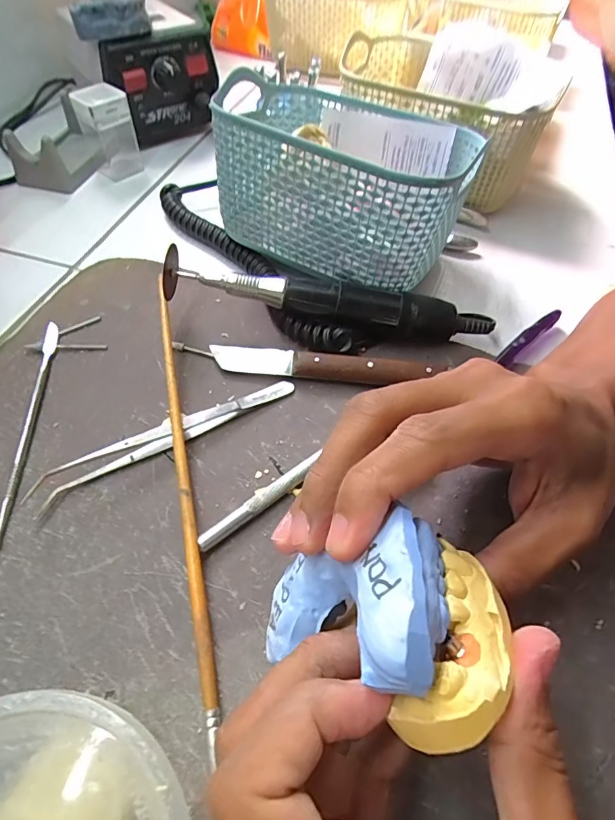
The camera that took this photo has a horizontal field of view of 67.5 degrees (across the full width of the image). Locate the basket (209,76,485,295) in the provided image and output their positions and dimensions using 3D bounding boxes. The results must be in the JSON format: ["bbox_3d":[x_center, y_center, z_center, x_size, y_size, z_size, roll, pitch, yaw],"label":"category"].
[{"bbox_3d":[0.026,-0.153,0.318,0.159,0.095,0.118,28,58,16],"label":"basket"}]

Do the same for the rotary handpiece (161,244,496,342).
[{"bbox_3d":[0.014,-0.063,0.289,0.200,0.039,0.024,7,54,1],"label":"rotary handpiece"}]

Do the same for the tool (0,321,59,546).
[{"bbox_3d":[-0.151,0.010,0.250,0.007,0.005,0.158,-4,55,-7],"label":"tool"}]

